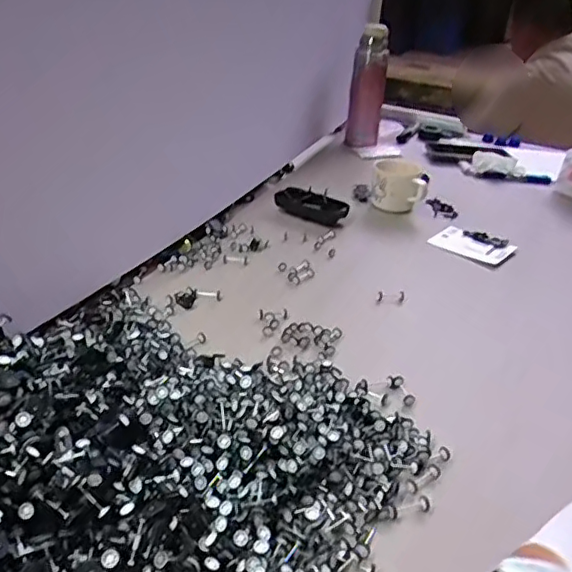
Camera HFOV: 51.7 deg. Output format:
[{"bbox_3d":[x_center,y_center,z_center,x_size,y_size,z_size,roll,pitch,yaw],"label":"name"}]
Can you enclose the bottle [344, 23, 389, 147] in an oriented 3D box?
[{"bbox_3d":[0.154,-0.370,1.125,0.063,0.225,0.073,7,31,5],"label":"bottle"}]

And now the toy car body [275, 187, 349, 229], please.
[{"bbox_3d":[0.038,-0.119,0.875,0.106,0.034,0.053,22,35,27],"label":"toy car body"}]

